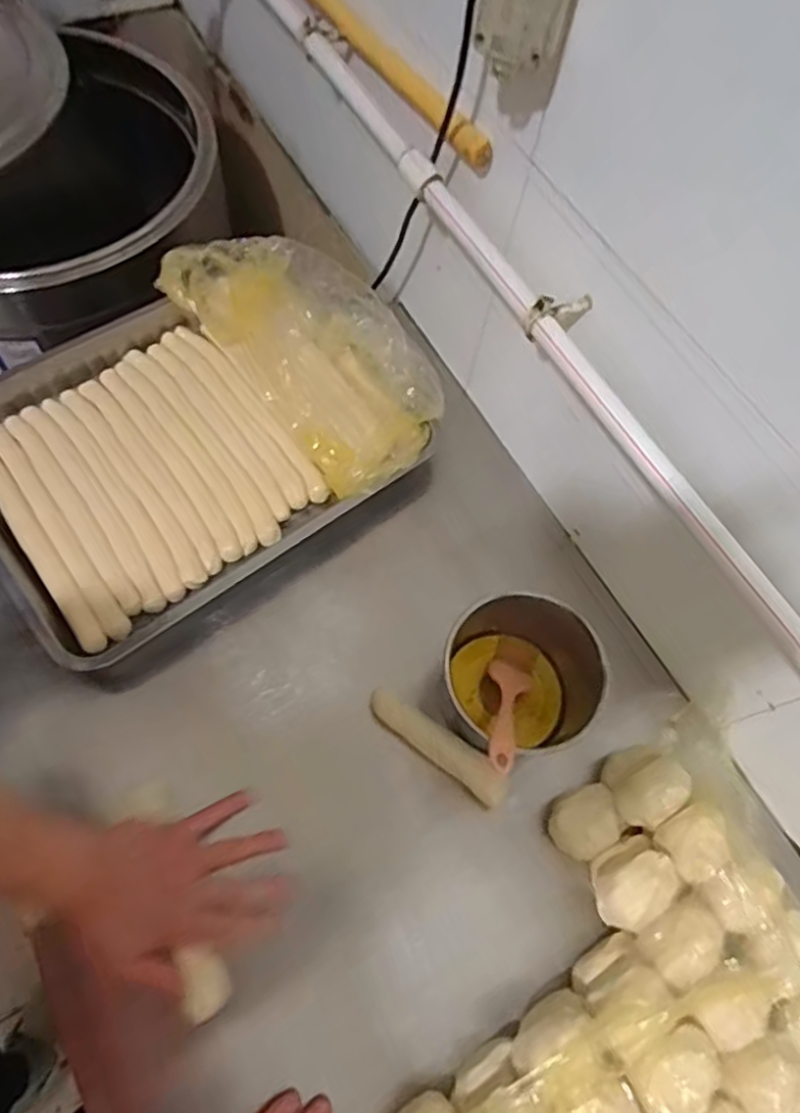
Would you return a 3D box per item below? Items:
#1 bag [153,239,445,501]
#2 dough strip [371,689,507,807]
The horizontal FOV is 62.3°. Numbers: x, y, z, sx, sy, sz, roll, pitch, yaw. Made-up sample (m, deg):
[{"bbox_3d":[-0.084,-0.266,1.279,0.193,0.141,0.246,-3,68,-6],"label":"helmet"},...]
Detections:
[{"bbox_3d":[-0.102,-0.235,0.715,0.161,0.094,0.373,-36,73,-20],"label":"bag"},{"bbox_3d":[0.034,0.166,0.586,0.139,0.020,0.029,37,66,11],"label":"dough strip"}]

